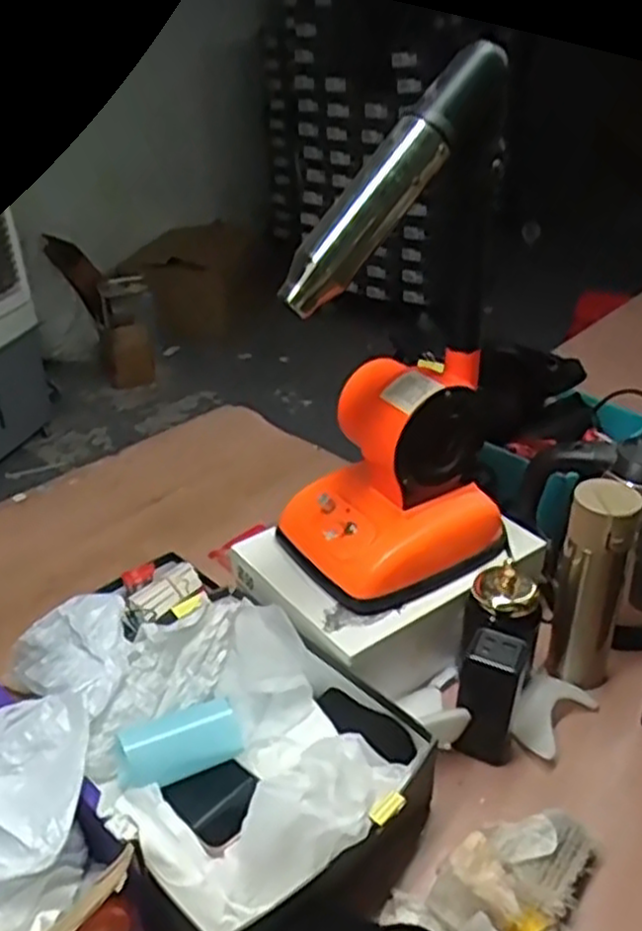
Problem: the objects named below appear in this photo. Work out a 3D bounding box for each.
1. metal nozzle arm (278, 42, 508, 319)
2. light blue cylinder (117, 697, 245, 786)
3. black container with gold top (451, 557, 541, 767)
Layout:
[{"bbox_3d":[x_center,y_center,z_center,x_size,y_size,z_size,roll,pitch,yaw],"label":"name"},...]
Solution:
[{"bbox_3d":[0.060,-0.241,0.660,0.265,0.044,0.052,-52,42,3],"label":"metal nozzle arm"},{"bbox_3d":[-0.129,0.256,0.715,0.106,0.045,0.045,-13,34,-20],"label":"light blue cylinder"},{"bbox_3d":[0.177,0.199,0.783,0.070,0.141,0.121,9,33,16],"label":"black container with gold top"}]

